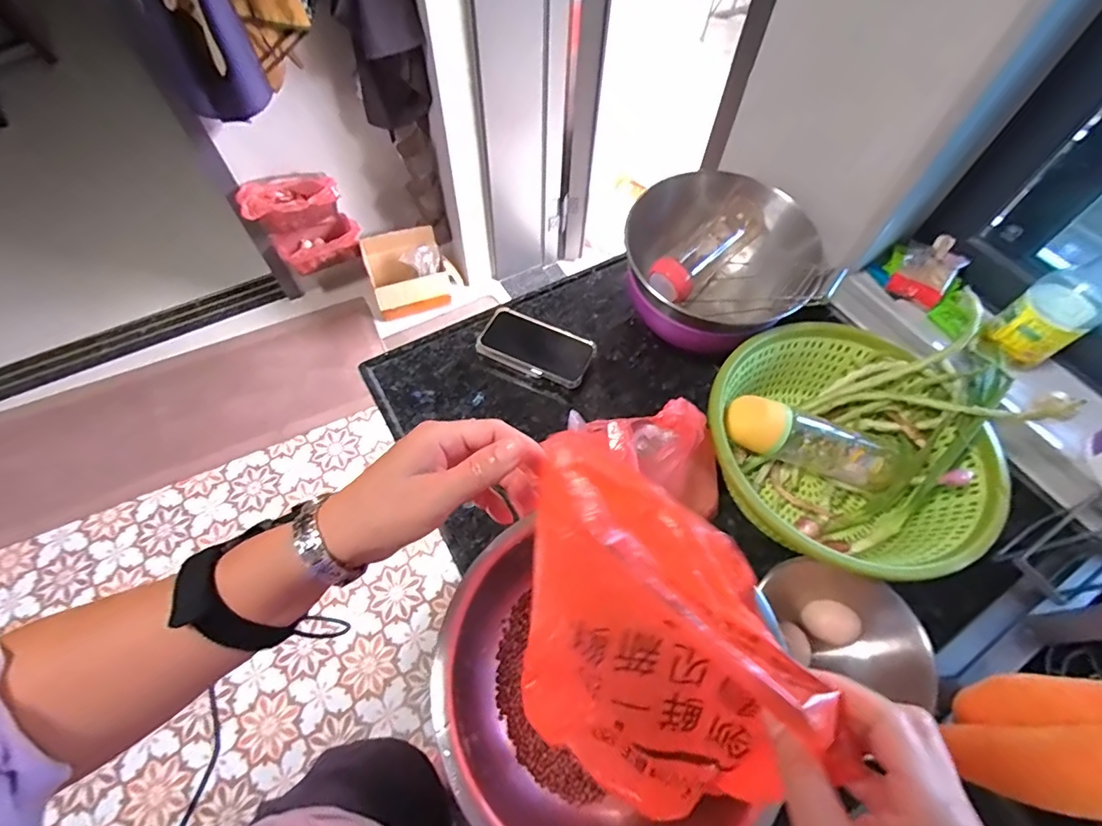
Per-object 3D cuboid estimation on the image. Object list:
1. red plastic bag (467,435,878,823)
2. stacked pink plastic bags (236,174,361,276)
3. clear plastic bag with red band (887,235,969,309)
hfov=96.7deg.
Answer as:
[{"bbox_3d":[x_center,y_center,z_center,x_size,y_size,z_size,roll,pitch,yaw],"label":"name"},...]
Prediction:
[{"bbox_3d":[0.042,0.137,0.298,0.122,0.160,0.198,-26,64,-15],"label":"red plastic bag"},{"bbox_3d":[-0.793,-0.605,1.600,0.276,0.318,0.085,-20,63,-12],"label":"stacked pink plastic bags"},{"bbox_3d":[0.474,-0.182,0.617,0.065,0.036,0.090,39,67,19],"label":"clear plastic bag with red band"}]

